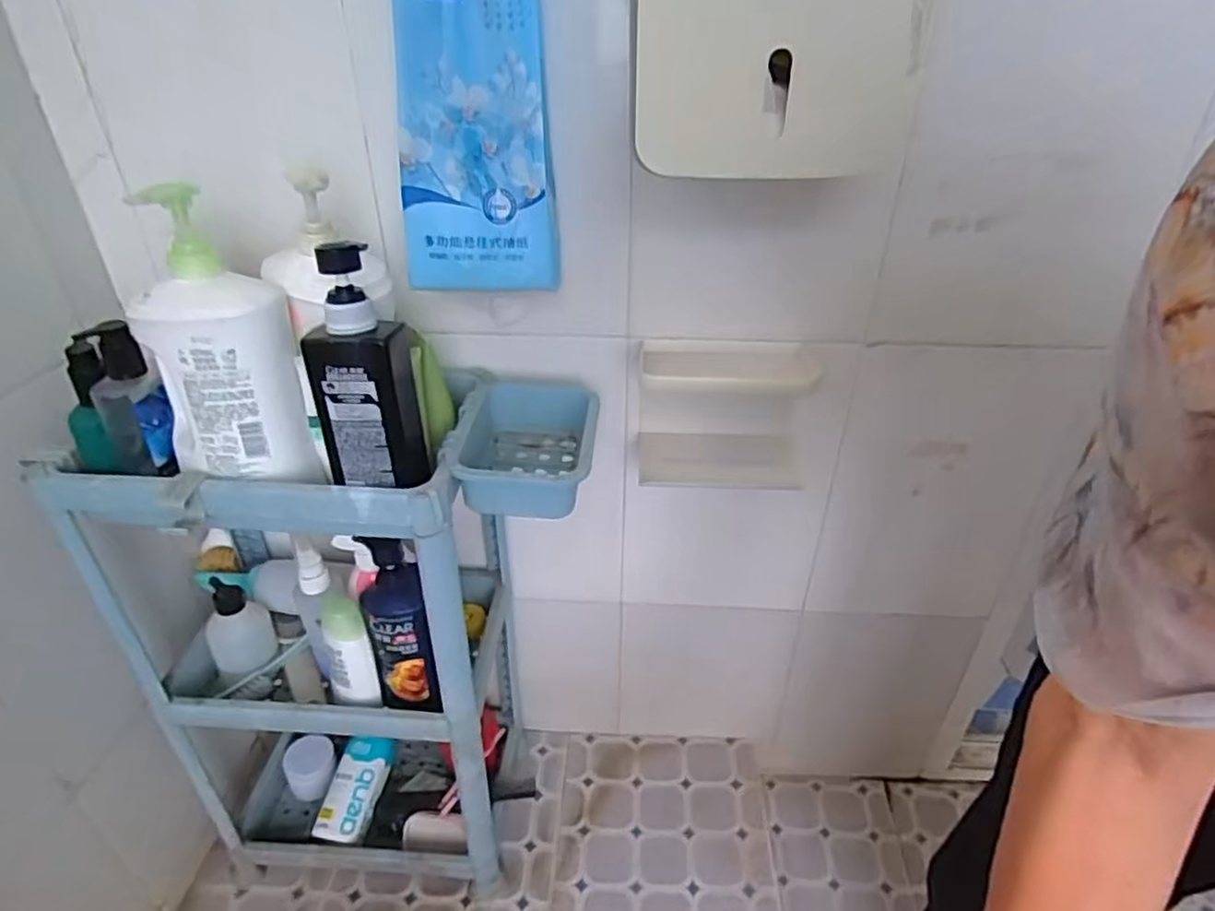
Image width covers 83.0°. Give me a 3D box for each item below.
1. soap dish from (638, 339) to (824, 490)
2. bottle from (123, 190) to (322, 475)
[{"bbox_3d":[0.120,-0.043,0.728,0.183,0.125,0.115,4,33,5],"label":"soap dish"},{"bbox_3d":[-0.321,-0.092,0.566,0.115,0.217,0.104,-12,35,-19],"label":"bottle"}]

